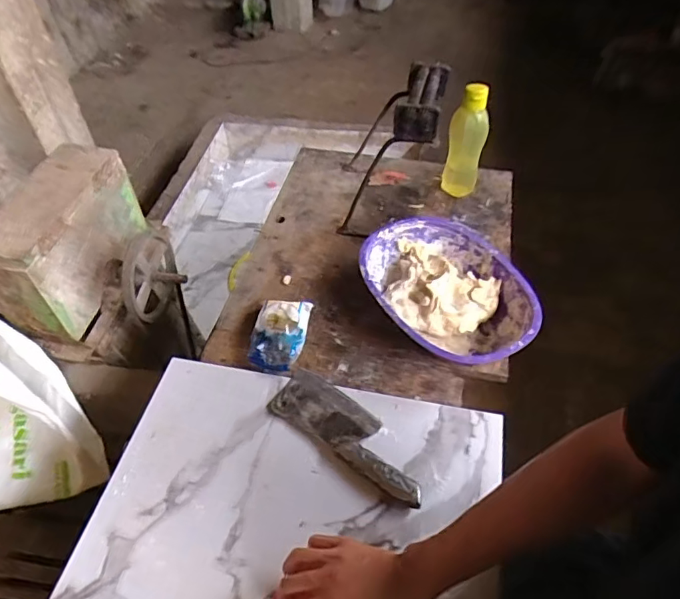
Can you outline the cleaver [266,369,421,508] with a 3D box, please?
[{"bbox_3d":[0.015,0.173,0.687,0.242,0.026,0.083,30,58,24],"label":"cleaver"}]

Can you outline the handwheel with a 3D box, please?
[{"bbox_3d":[-0.397,-0.056,1.088,0.076,0.179,0.177,4,52,12],"label":"handwheel"}]

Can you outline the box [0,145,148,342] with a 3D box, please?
[{"bbox_3d":[-0.551,-0.128,1.034,0.137,0.210,0.339,4,47,10],"label":"box"}]

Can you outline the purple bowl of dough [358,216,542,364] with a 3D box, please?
[{"bbox_3d":[0.167,-0.005,0.821,0.219,0.085,0.307,-22,50,-15],"label":"purple bowl of dough"}]

